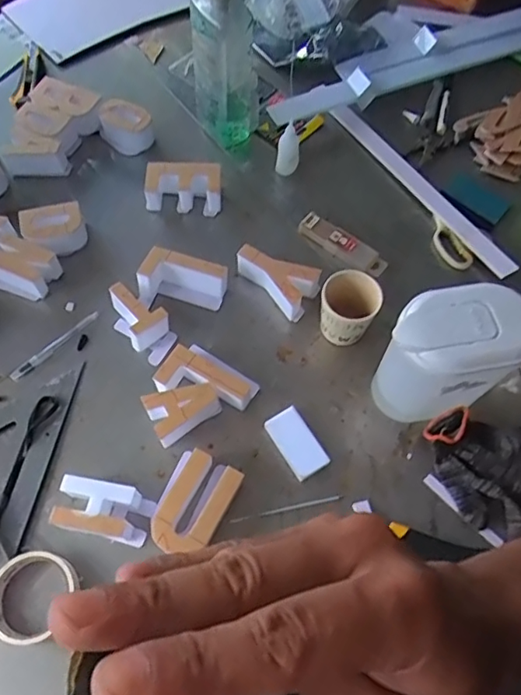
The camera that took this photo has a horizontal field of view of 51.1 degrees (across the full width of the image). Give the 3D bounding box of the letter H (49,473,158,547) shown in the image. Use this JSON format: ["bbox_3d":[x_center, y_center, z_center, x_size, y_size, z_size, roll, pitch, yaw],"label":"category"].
[{"bbox_3d":[-0.176,0.184,0.617,0.100,0.044,0.057,12,65,3],"label":"letter H"}]

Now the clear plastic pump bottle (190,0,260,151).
[{"bbox_3d":[-0.051,-0.428,0.801,0.067,0.299,0.101,-21,68,-12],"label":"clear plastic pump bottle"}]

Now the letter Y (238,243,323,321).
[{"bbox_3d":[0.020,-0.096,0.757,0.115,0.058,0.061,32,68,11],"label":"letter Y"}]

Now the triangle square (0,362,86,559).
[{"bbox_3d":[-0.264,0.126,0.661,0.167,0.013,0.169,-32,71,-16],"label":"triangle square"}]

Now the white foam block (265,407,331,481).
[{"bbox_3d":[0.044,0.115,0.665,0.043,0.019,0.084,-29,70,-15],"label":"white foam block"}]

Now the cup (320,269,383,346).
[{"bbox_3d":[0.112,-0.045,0.715,0.072,0.100,0.070,1,65,-2],"label":"cup"}]

